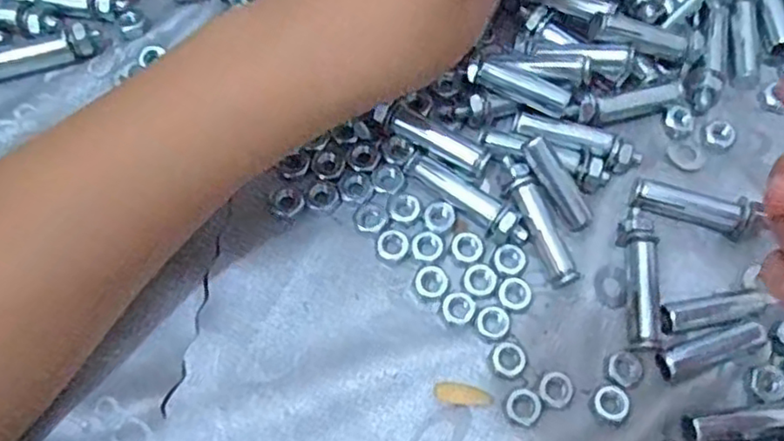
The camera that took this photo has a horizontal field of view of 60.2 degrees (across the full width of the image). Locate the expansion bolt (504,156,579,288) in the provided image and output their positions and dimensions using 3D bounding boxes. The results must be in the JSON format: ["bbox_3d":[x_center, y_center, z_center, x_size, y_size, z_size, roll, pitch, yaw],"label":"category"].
[{"bbox_3d":[0.058,0.000,0.268,0.012,0.010,0.053,-24,72,-10],"label":"expansion bolt"}]

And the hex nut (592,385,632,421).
[{"bbox_3d":[0.081,0.066,0.246,0.013,0.005,0.012,-2,69,-2],"label":"hex nut"}]

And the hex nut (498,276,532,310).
[{"bbox_3d":[0.048,0.028,0.260,0.012,0.004,0.012,34,72,11],"label":"hex nut"}]

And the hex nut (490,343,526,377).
[{"bbox_3d":[0.043,0.052,0.251,0.012,0.005,0.012,18,70,5],"label":"hex nut"}]

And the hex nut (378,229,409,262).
[{"bbox_3d":[0.000,0.009,0.266,0.012,0.004,0.013,1,69,-1],"label":"hex nut"}]

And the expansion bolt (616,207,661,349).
[{"bbox_3d":[0.097,0.022,0.262,0.013,0.009,0.054,1,69,-1],"label":"expansion bolt"}]

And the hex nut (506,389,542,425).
[{"bbox_3d":[0.048,0.067,0.245,0.012,0.004,0.012,39,73,12],"label":"hex nut"}]

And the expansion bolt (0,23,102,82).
[{"bbox_3d":[-0.151,-0.070,0.286,0.052,0.008,0.015,-17,71,-8],"label":"expansion bolt"}]

